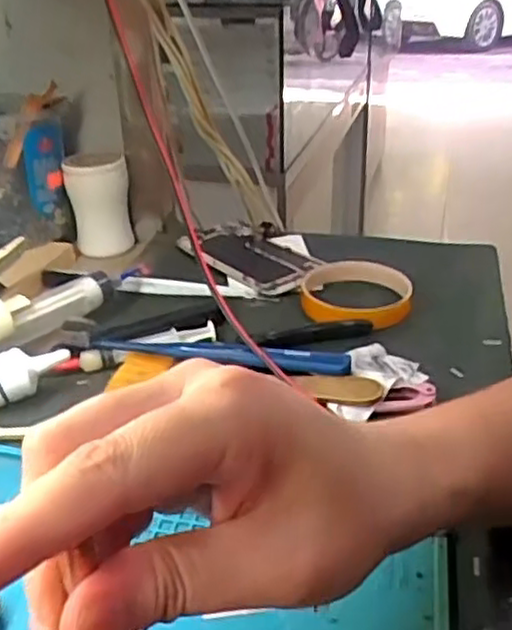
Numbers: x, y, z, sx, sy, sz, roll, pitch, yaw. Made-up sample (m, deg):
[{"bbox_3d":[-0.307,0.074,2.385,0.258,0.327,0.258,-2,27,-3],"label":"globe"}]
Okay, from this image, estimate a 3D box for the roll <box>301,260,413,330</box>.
[{"bbox_3d":[0.075,-0.017,0.529,0.080,0.014,0.088,2,29,6],"label":"roll"}]

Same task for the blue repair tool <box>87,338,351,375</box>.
[{"bbox_3d":[-0.024,0.022,0.445,0.165,0.015,0.019,8,30,17],"label":"blue repair tool"}]

